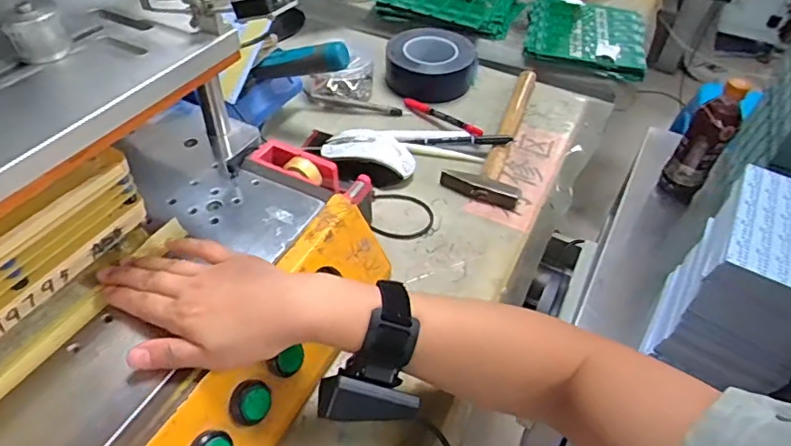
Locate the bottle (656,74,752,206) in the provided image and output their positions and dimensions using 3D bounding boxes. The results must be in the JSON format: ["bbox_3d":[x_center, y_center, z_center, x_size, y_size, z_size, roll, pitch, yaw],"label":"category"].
[{"bbox_3d":[0.442,-0.115,0.760,0.058,0.188,0.054,30,51,23],"label":"bottle"}]

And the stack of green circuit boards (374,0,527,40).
[{"bbox_3d":[0.093,-0.428,1.010,0.277,0.045,0.213,20,48,15],"label":"stack of green circuit boards"}]

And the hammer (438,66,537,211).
[{"bbox_3d":[0.146,-0.131,0.726,0.095,0.024,0.291,16,47,11],"label":"hammer"}]

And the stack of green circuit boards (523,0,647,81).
[{"bbox_3d":[0.336,-0.344,0.942,0.195,0.029,0.240,11,46,6],"label":"stack of green circuit boards"}]

